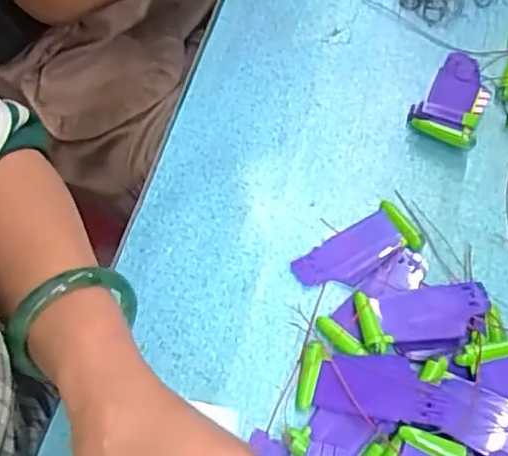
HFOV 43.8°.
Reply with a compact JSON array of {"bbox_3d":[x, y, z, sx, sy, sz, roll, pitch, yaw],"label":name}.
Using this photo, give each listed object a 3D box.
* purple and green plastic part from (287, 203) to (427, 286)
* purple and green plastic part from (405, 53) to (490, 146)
[{"bbox_3d":[0.073,0.017,0.439,0.088,0.008,0.040,-31,68,-18],"label":"purple and green plastic part"},{"bbox_3d":[0.159,-0.108,0.503,0.051,0.022,0.097,22,63,9],"label":"purple and green plastic part"}]

